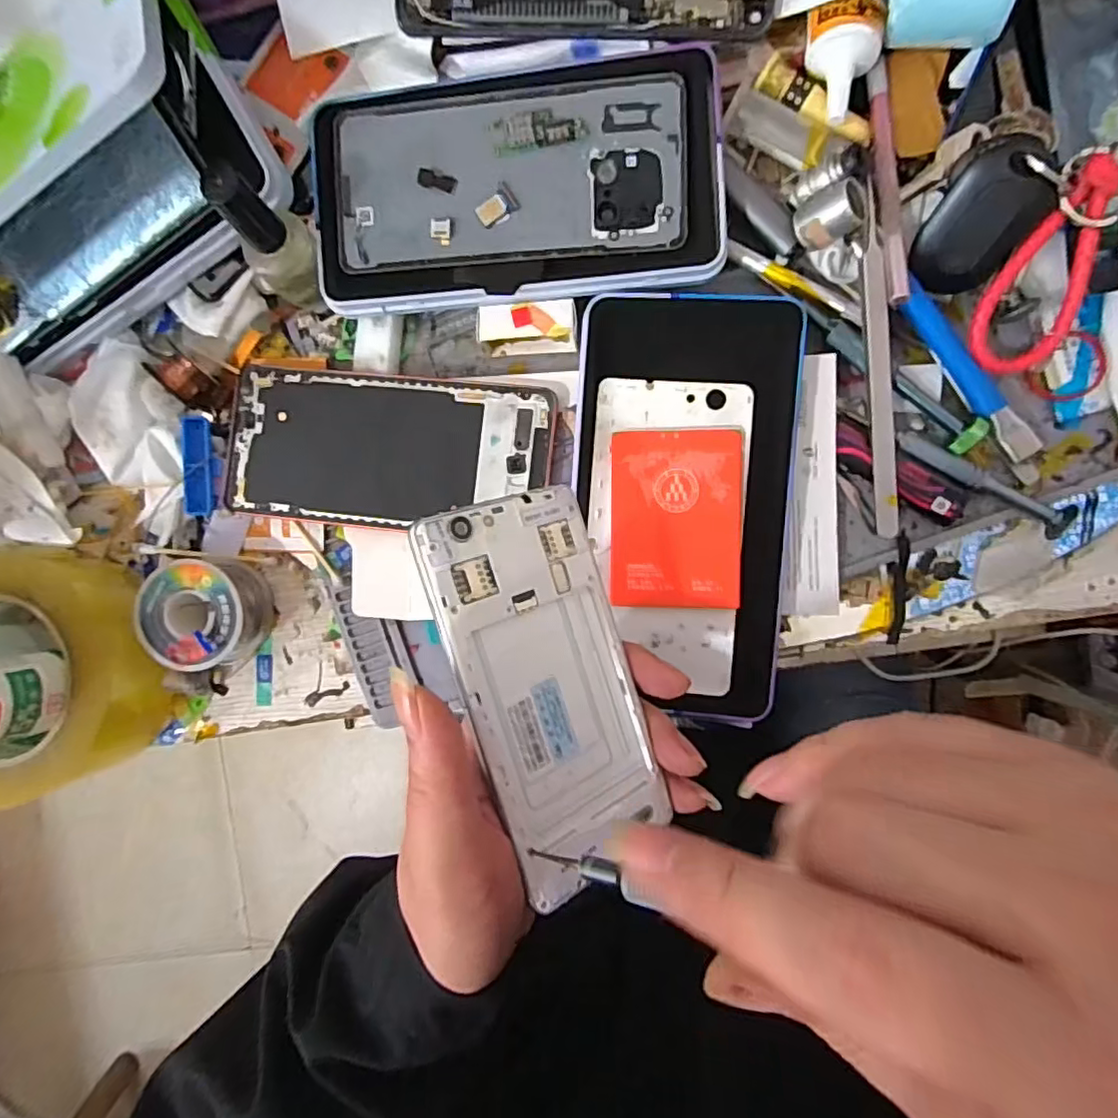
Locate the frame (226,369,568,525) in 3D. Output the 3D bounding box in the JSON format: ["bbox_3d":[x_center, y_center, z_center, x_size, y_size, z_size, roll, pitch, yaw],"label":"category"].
[{"bbox_3d":[-0.084,-0.053,0.304,0.160,0.010,0.073,6,90,6],"label":"frame"}]

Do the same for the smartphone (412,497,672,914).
[{"bbox_3d":[-0.001,0.045,0.227,0.071,0.004,0.137,-20,95,-35],"label":"smartphone"}]

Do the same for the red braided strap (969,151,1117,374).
[{"bbox_3d":[0.206,-0.125,0.264,0.037,0.009,0.086,12,107,2],"label":"red braided strap"}]

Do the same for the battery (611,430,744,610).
[{"bbox_3d":[0.054,-0.018,0.283,0.058,0.010,0.079,1,89,6],"label":"battery"}]

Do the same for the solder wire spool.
[{"bbox_3d":[-0.178,0.028,0.310,0.048,0.034,0.056,-10,88,5],"label":"solder wire spool"}]

